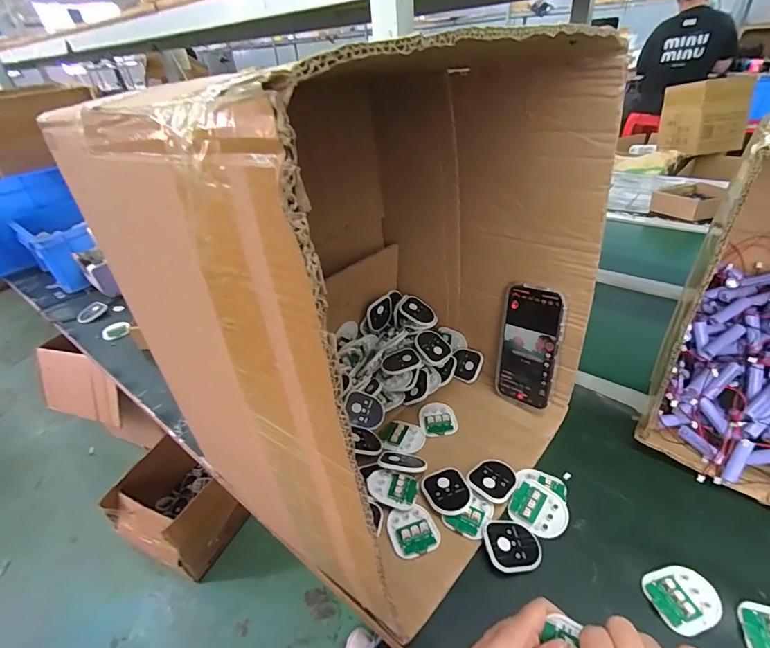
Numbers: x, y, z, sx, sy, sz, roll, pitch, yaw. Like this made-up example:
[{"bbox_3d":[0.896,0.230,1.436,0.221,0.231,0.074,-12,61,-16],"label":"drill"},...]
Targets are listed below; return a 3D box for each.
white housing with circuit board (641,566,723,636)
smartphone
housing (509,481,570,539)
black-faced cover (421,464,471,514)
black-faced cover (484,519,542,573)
[{"bbox_3d":[0.276,0.253,0.374,0.058,0.011,0.049,-13,36,-10],"label":"white housing with circuit board"},{"bbox_3d":[0.194,0.032,0.546,0.013,0.168,0.079,-17,28,-42],"label":"smartphone"},{"bbox_3d":[0.170,0.203,0.446,0.058,0.010,0.052,19,64,26],"label":"housing"},{"bbox_3d":[0.071,0.192,0.469,0.050,0.009,0.060,-10,36,-5],"label":"black-faced cover"},{"bbox_3d":[0.132,0.231,0.421,0.055,0.009,0.055,6,37,-9],"label":"black-faced cover"}]

